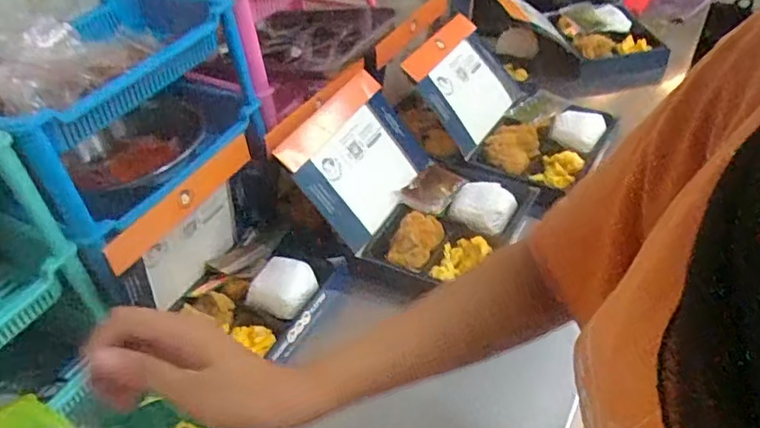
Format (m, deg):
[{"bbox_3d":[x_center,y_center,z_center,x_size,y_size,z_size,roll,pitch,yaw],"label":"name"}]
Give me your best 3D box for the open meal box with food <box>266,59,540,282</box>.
[{"bbox_3d":[0.040,-0.053,0.785,0.277,0.160,0.231,20,48,26],"label":"open meal box with food"}]

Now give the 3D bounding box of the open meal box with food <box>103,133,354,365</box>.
[{"bbox_3d":[-0.167,0.045,0.703,0.167,0.175,0.231,18,47,25],"label":"open meal box with food"}]

